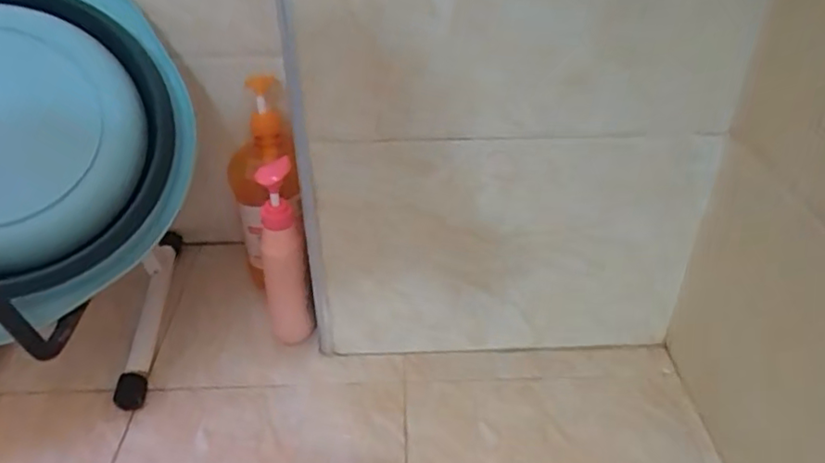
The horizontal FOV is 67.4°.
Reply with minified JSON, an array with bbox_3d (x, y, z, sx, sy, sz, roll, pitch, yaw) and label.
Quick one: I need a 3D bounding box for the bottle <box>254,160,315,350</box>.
[{"bbox_3d":[-0.148,0.034,0.707,0.055,0.231,0.049,-6,36,-7],"label":"bottle"}]

